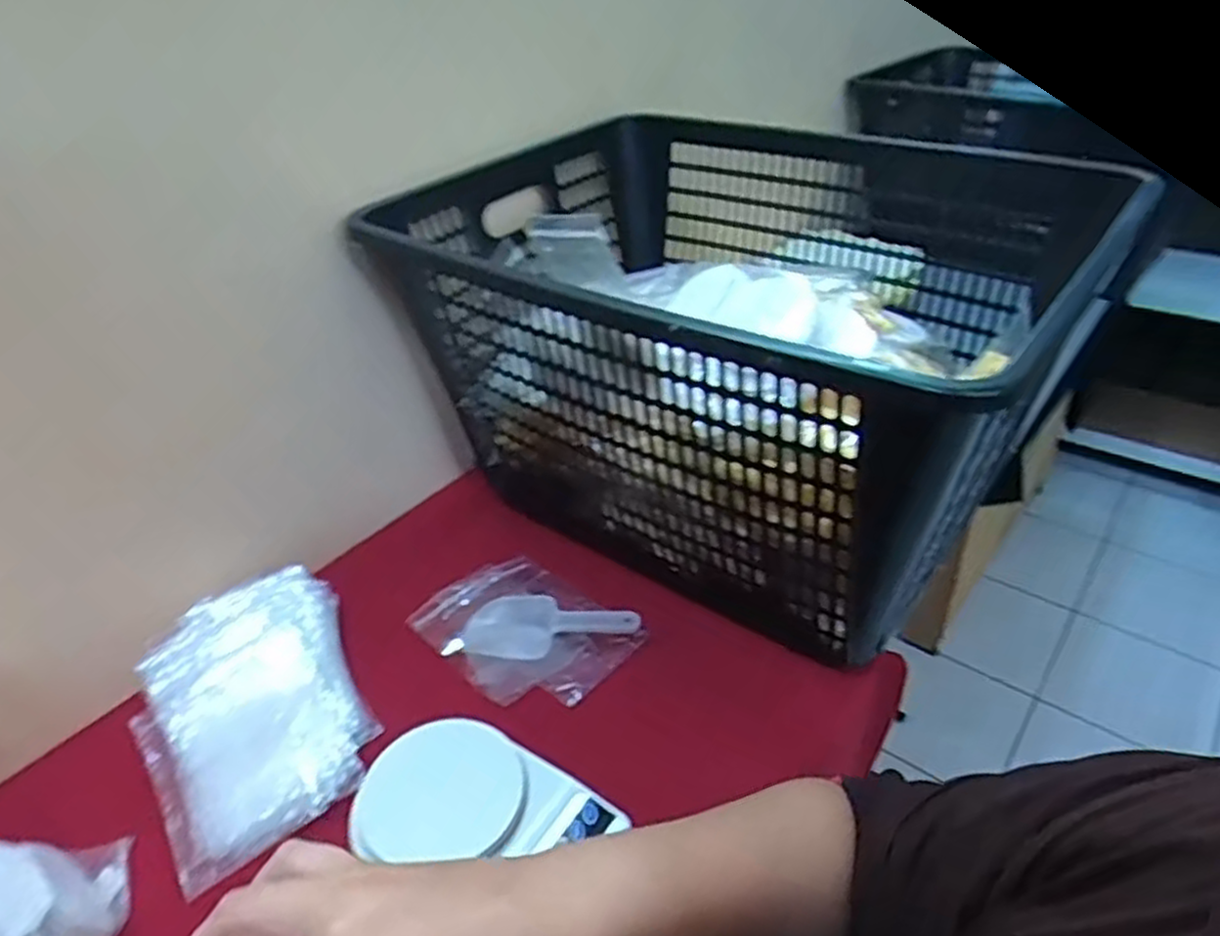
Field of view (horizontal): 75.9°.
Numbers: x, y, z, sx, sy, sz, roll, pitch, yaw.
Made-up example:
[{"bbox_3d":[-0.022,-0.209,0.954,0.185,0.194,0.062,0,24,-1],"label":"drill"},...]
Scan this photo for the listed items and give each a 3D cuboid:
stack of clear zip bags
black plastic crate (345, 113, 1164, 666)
[{"bbox_3d":[-0.283,0.186,0.624,0.159,0.066,0.231,-20,40,-21],"label":"stack of clear zip bags"},{"bbox_3d":[0.149,-0.146,0.799,0.570,0.299,0.587,26,45,34],"label":"black plastic crate"}]

